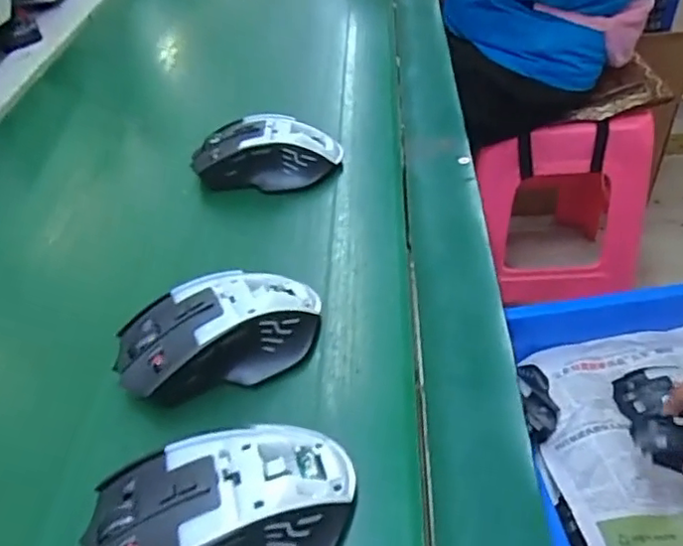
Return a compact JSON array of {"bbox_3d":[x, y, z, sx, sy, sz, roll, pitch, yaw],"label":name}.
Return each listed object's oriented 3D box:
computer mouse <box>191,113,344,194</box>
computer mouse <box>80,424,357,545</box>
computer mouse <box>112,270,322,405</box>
[{"bbox_3d":[-0.059,-0.095,0.482,0.113,0.036,0.063,1,43,8],"label":"computer mouse"},{"bbox_3d":[-0.052,0.103,0.265,0.118,0.041,0.072,-16,43,-10],"label":"computer mouse"},{"bbox_3d":[-0.067,0.033,0.343,0.114,0.040,0.061,-21,45,-15],"label":"computer mouse"}]

